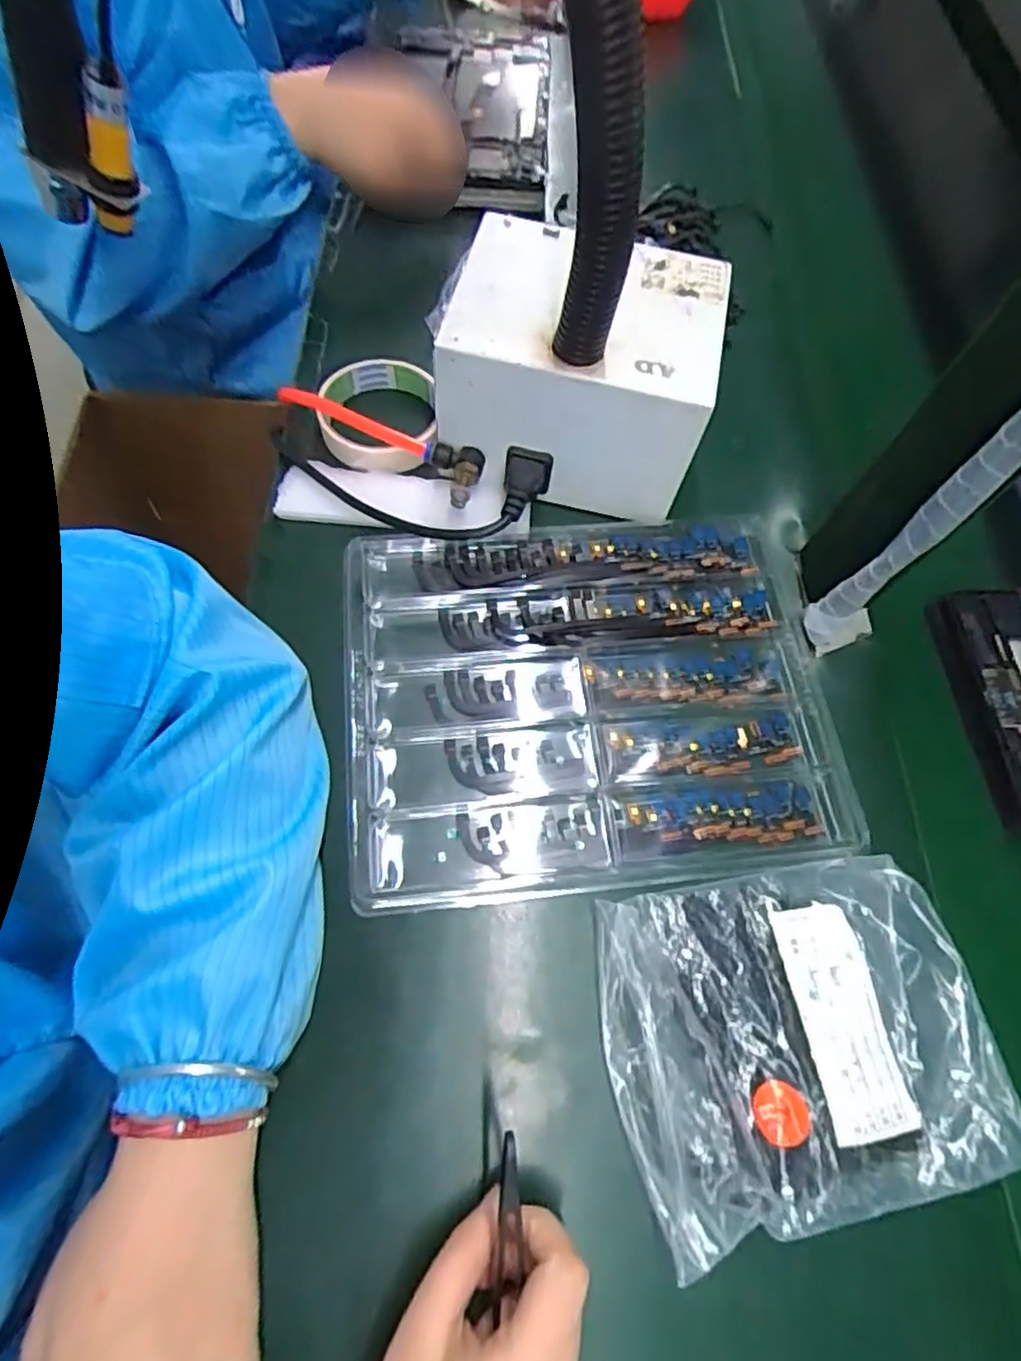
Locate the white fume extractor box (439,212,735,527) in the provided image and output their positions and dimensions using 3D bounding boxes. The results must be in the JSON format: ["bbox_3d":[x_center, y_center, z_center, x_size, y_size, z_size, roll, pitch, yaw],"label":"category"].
[{"bbox_3d":[0.040,-0.197,0.409,0.163,0.096,0.133,13,67,4],"label":"white fume extractor box"}]

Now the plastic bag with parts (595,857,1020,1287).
[{"bbox_3d":[0.133,0.163,0.298,0.169,0.030,0.140,-9,68,-5],"label":"plastic bag with parts"}]

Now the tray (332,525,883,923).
[{"bbox_3d":[0.049,0.005,0.377,0.274,0.022,0.216,-6,67,-4],"label":"tray"}]

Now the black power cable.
[{"bbox_3d":[-0.070,-0.124,0.407,0.183,0.032,0.061,11,67,3],"label":"black power cable"}]

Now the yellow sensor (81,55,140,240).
[{"bbox_3d":[-0.195,-0.256,0.320,0.019,0.073,0.017,-12,66,-30],"label":"yellow sensor"}]

